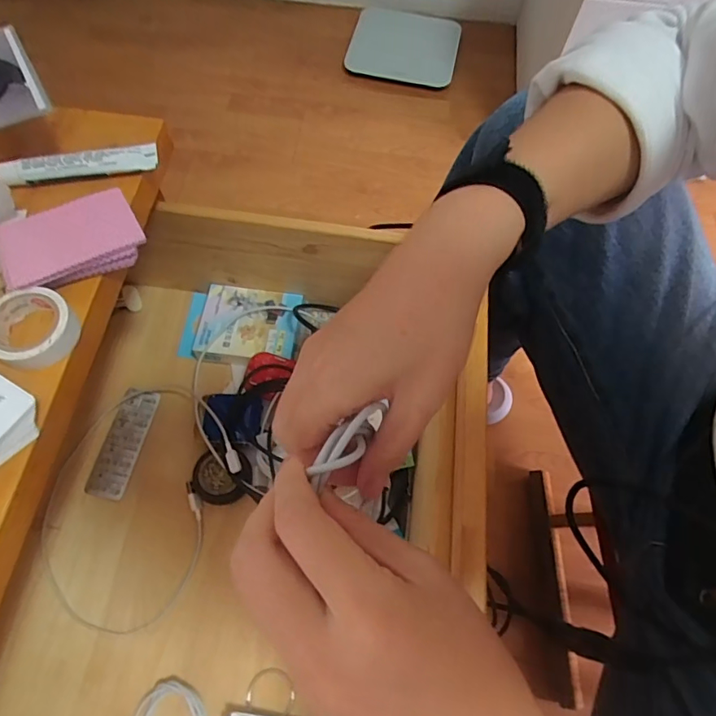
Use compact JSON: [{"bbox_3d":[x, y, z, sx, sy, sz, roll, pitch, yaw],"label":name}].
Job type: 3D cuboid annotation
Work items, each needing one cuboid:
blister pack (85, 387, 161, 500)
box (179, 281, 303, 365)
[{"bbox_3d":[-0.236,0.084,0.485,0.038,0.006,0.109,10,65,2],"label":"blister pack"},{"bbox_3d":[-0.131,-0.035,0.533,0.131,0.032,0.087,7,65,1],"label":"box"}]

